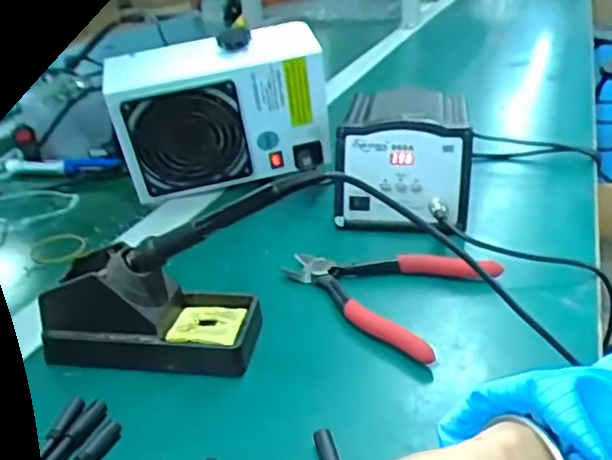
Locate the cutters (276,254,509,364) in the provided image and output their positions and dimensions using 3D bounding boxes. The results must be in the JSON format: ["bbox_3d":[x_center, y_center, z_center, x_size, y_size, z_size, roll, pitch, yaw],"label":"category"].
[{"bbox_3d":[0.061,0.042,0.536,0.161,0.019,0.140,18,32,32],"label":"cutters"}]

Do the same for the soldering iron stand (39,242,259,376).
[{"bbox_3d":[-0.112,0.053,0.469,0.146,0.066,0.071,-1,26,7],"label":"soldering iron stand"}]

